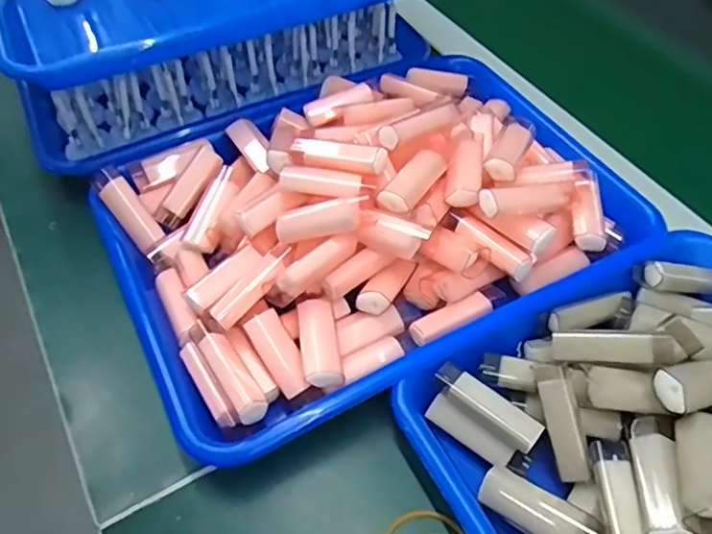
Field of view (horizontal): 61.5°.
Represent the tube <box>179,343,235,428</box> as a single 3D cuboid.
[{"bbox_3d":[-0.083,0.065,0.332,0.010,0.012,0.054,-27,57,-19],"label":"tube"}]

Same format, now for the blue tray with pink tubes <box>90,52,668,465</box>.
[{"bbox_3d":[0.005,-0.047,0.397,0.323,0.060,0.242,-23,56,-17],"label":"blue tray with pink tubes"}]

